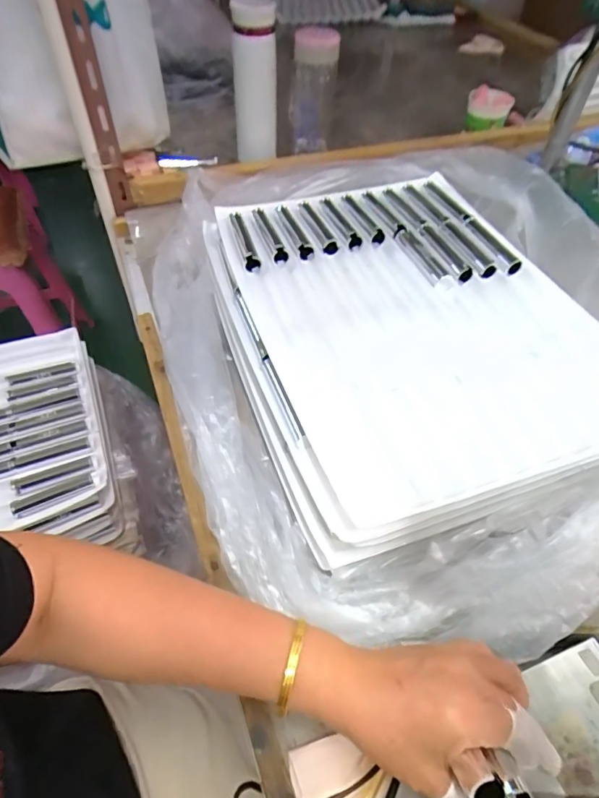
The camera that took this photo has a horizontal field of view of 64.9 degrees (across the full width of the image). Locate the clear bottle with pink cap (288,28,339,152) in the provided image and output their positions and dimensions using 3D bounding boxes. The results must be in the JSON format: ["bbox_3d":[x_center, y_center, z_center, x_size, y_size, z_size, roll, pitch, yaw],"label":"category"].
[{"bbox_3d":[0.022,-0.507,0.789,0.074,0.179,0.071,4,52,1],"label":"clear bottle with pink cap"}]

